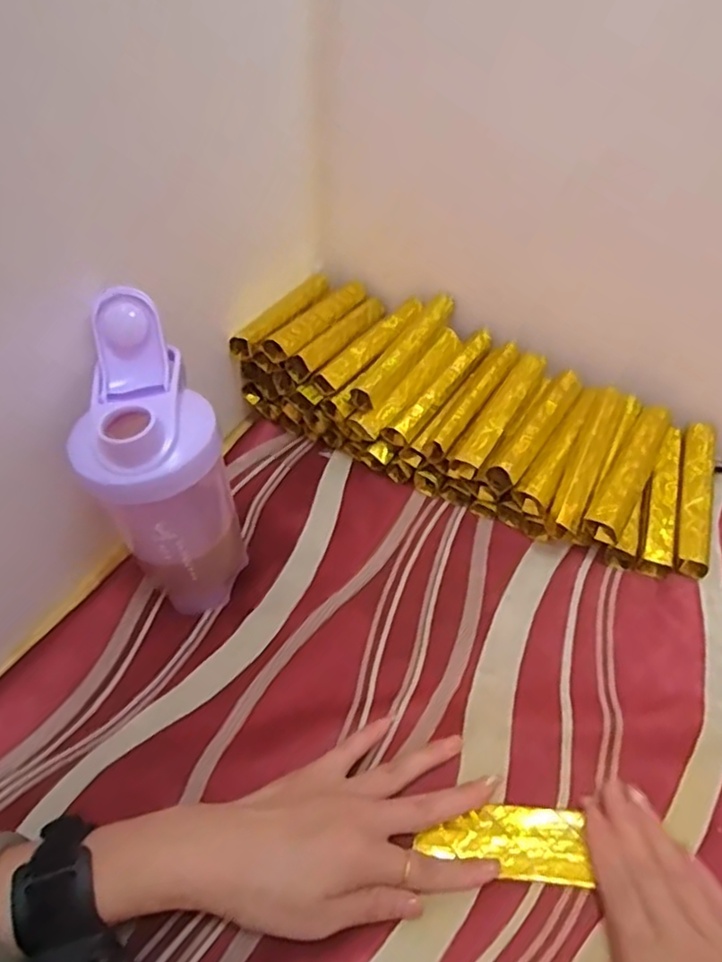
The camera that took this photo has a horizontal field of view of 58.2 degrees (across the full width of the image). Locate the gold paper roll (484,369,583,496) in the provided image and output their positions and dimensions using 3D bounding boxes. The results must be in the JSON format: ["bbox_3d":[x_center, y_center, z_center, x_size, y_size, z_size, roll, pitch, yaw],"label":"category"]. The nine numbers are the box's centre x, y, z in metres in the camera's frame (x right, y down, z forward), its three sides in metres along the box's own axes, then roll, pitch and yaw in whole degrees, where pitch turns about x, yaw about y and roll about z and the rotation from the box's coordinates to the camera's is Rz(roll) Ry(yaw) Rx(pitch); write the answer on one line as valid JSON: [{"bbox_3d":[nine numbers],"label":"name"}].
[{"bbox_3d":[0.140,-0.046,0.513,0.024,0.017,0.132,25,54,26],"label":"gold paper roll"}]

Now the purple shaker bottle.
[{"bbox_3d":[-0.131,-0.002,0.427,0.084,0.193,0.100,-30,51,-21],"label":"purple shaker bottle"}]

